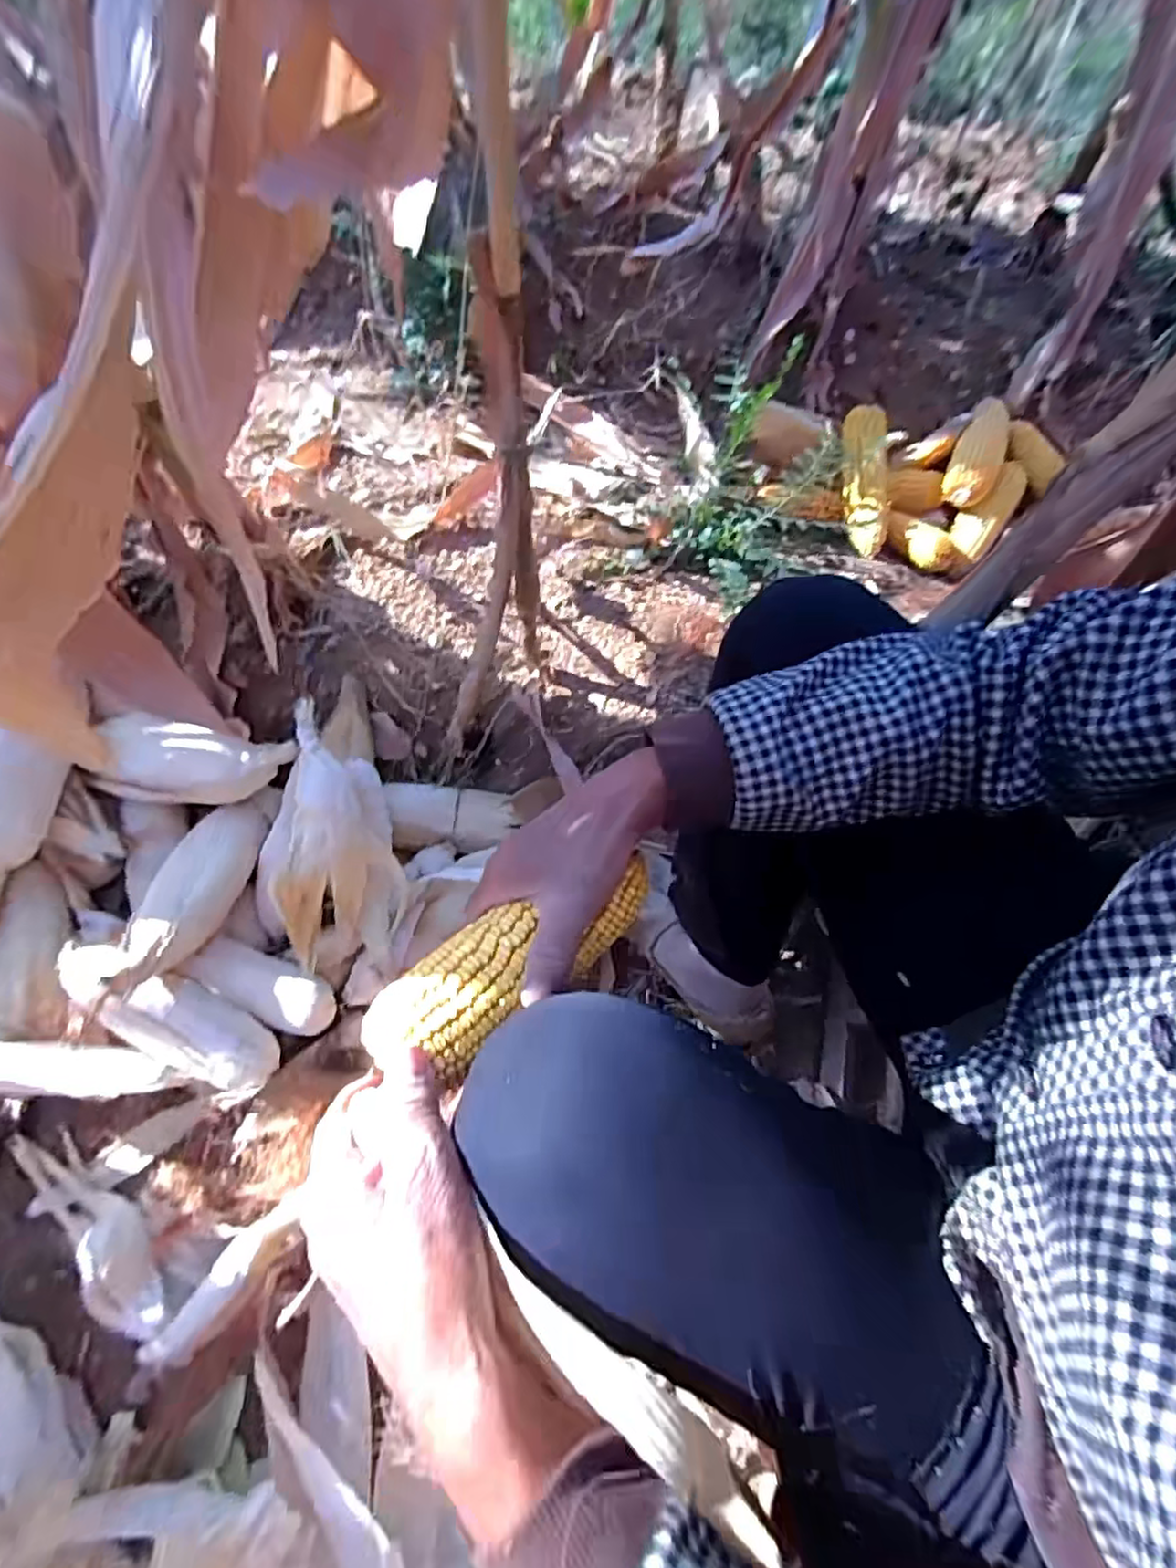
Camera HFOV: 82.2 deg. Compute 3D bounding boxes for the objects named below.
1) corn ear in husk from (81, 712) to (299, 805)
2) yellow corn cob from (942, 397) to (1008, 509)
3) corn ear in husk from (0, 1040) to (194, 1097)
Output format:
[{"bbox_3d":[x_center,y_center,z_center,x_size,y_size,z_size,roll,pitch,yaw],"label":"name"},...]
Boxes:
[{"bbox_3d":[-0.418,-0.022,0.704,0.202,0.053,0.080,9,68,1],"label":"corn ear in husk"},{"bbox_3d":[0.547,-0.466,0.936,0.064,0.051,0.182,26,70,8],"label":"yellow corn cob"},{"bbox_3d":[-0.468,0.252,0.597,0.202,0.033,0.041,4,68,-1],"label":"corn ear in husk"}]

